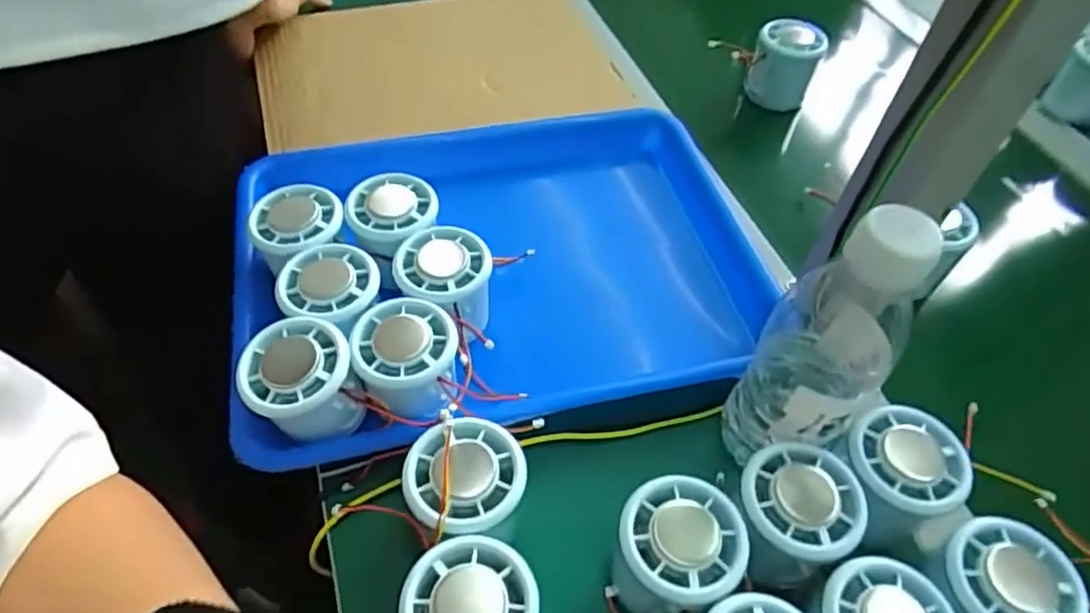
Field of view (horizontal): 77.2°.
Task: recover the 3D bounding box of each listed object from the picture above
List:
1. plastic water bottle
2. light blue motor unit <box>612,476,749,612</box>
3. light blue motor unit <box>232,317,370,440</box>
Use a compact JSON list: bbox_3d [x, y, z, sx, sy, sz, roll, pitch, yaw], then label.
[{"bbox_3d":[0.134,0.022,0.333,0.057,0.175,0.065,32,56,20],"label":"plastic water bottle"},{"bbox_3d":[0.061,0.119,0.325,0.054,0.057,0.054,2,51,-3],"label":"light blue motor unit"},{"bbox_3d":[-0.131,0.041,0.367,0.055,0.044,0.052,-18,55,-18],"label":"light blue motor unit"}]

